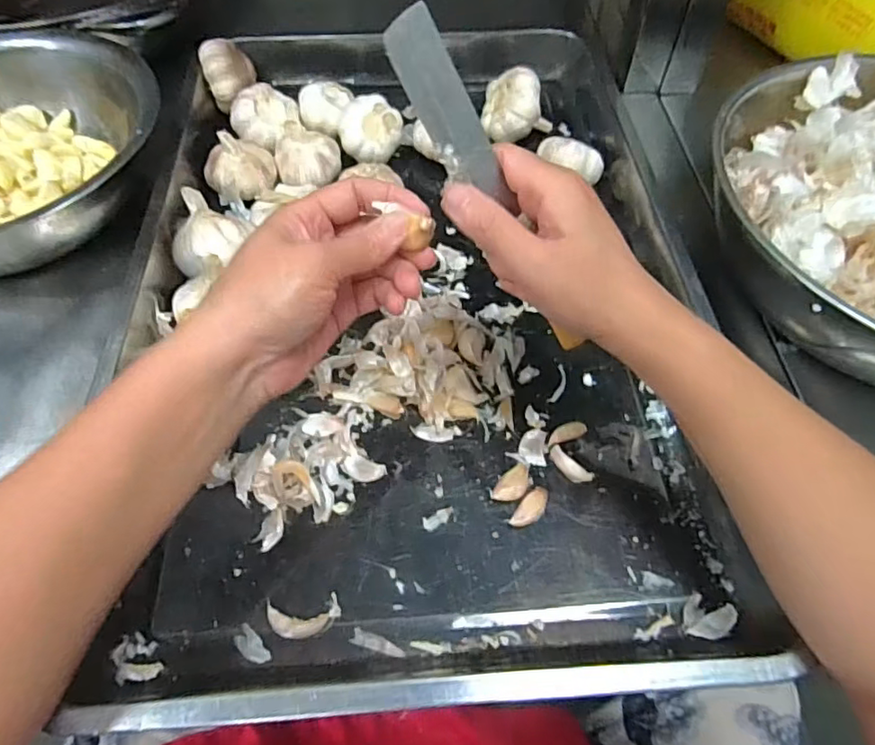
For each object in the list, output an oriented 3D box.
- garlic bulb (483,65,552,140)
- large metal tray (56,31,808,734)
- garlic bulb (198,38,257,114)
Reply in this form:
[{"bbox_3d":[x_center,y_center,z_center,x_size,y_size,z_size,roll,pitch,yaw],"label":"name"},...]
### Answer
[{"bbox_3d":[0.073,-0.244,0.516,0.065,0.044,0.055,11,57,6],"label":"garlic bulb"},{"bbox_3d":[-0.009,-0.096,0.438,0.356,0.061,0.615,-3,56,-2],"label":"large metal tray"},{"bbox_3d":[-0.194,-0.281,0.529,0.046,0.041,0.050,-18,58,-12],"label":"garlic bulb"}]

